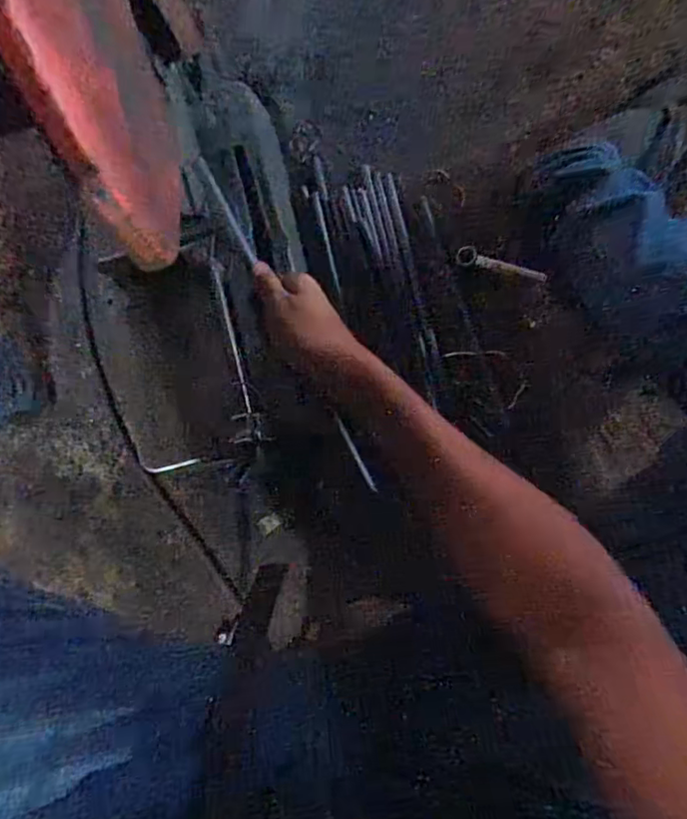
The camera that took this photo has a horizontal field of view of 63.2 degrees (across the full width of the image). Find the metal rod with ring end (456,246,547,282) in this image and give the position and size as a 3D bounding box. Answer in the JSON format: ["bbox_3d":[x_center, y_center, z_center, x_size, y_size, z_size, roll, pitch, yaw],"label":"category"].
[{"bbox_3d":[0.190,-0.174,0.675,0.119,0.007,0.024,28,92,34],"label":"metal rod with ring end"}]

